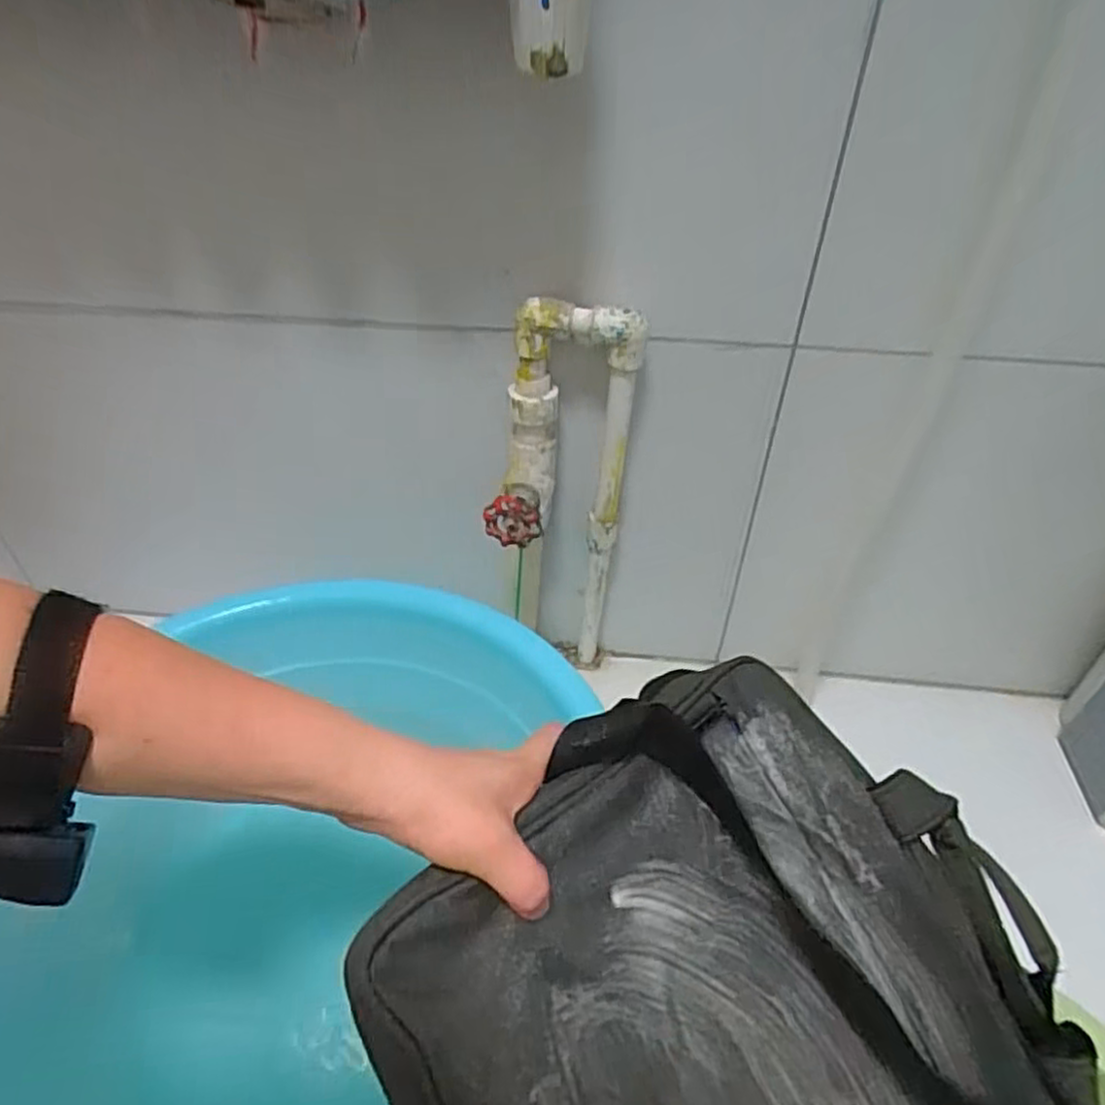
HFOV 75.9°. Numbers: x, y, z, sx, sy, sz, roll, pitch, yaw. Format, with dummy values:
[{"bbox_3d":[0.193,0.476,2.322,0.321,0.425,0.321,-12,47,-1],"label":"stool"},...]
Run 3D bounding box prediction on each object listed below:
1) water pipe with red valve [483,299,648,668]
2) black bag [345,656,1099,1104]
[{"bbox_3d":[0.005,-0.020,0.639,0.111,0.393,0.094,8,44,8],"label":"water pipe with red valve"},{"bbox_3d":[0.123,0.267,0.348,0.324,0.058,0.408,-23,77,-31],"label":"black bag"}]

